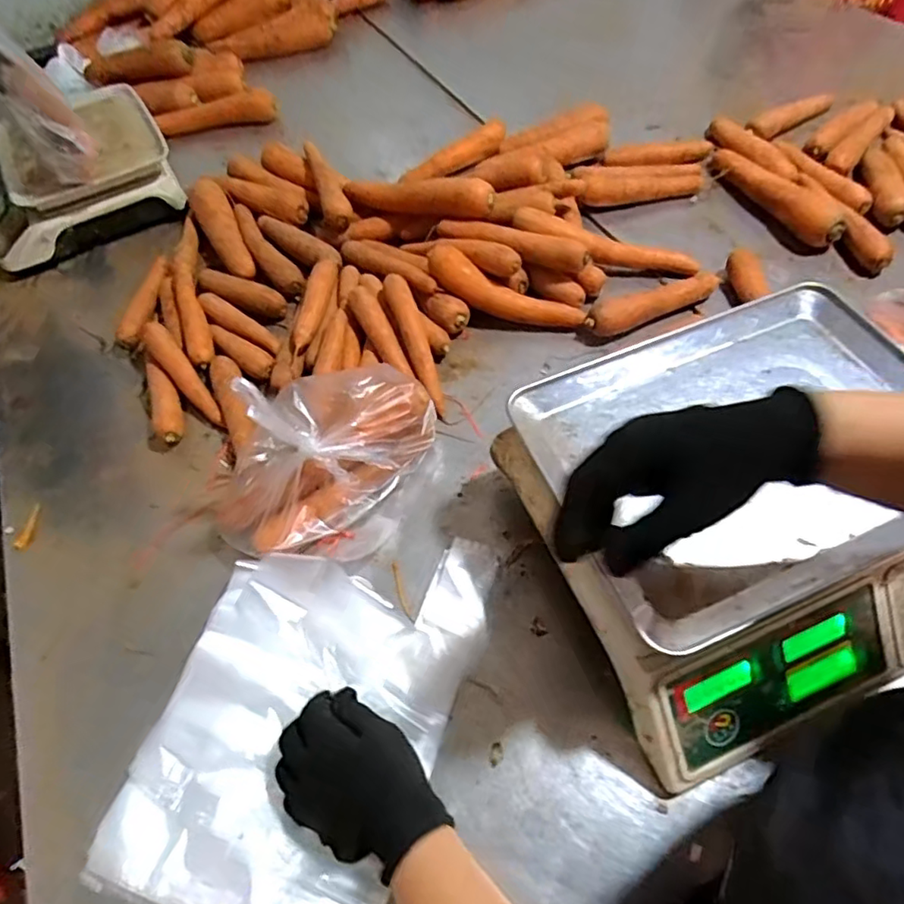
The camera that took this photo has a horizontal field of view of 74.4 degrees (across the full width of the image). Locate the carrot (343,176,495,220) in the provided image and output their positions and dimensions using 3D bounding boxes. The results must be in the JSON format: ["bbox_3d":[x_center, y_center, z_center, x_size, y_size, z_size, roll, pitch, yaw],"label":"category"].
[{"bbox_3d":[-0.049,-0.339,0.779,0.217,0.046,0.052,11,58,12],"label":"carrot"}]

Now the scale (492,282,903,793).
[{"bbox_3d":[0.249,0.039,0.486,0.331,0.110,0.294,-21,57,-9],"label":"scale"}]

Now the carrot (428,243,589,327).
[{"bbox_3d":[0.063,-0.190,0.712,0.200,0.037,0.048,23,60,0],"label":"carrot"}]

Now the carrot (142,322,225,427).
[{"bbox_3d":[-0.307,-0.089,0.685,0.031,0.024,0.157,-37,76,-18],"label":"carrot"}]

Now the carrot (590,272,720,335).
[{"bbox_3d":[0.242,-0.181,0.692,0.167,0.034,0.031,-23,57,-10],"label":"carrot"}]

